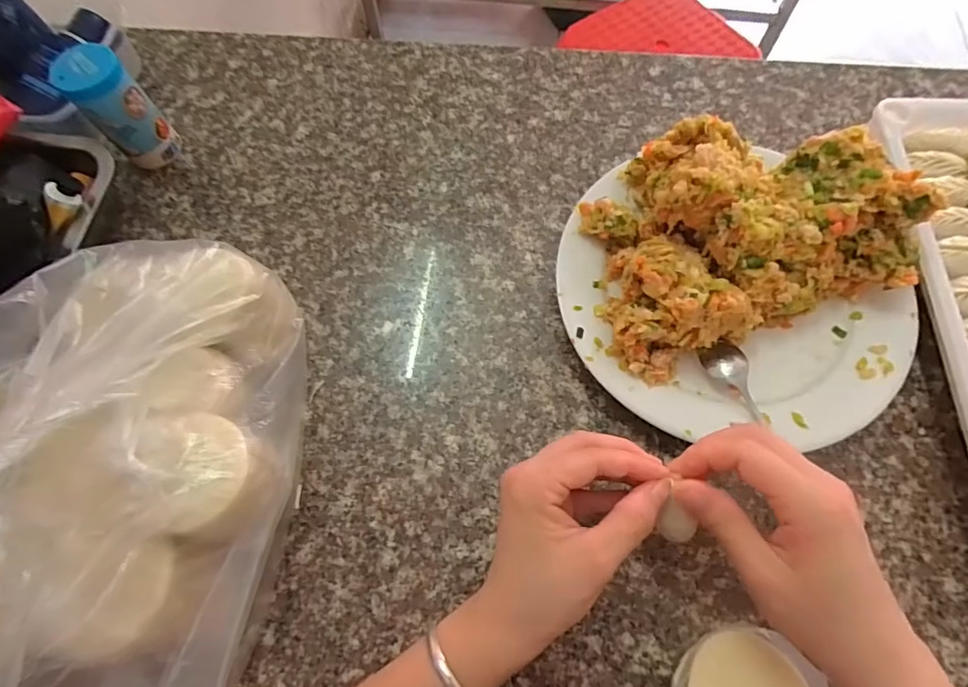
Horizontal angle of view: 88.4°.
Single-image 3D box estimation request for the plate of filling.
[{"bbox_3d":[0.178,-0.046,0.346,0.242,0.088,0.216,3,70,3],"label":"plate of filling"}]

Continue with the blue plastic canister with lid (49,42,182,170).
[{"bbox_3d":[-0.298,-0.192,0.412,0.046,0.088,0.044,-1,69,1],"label":"blue plastic canister with lid"}]

